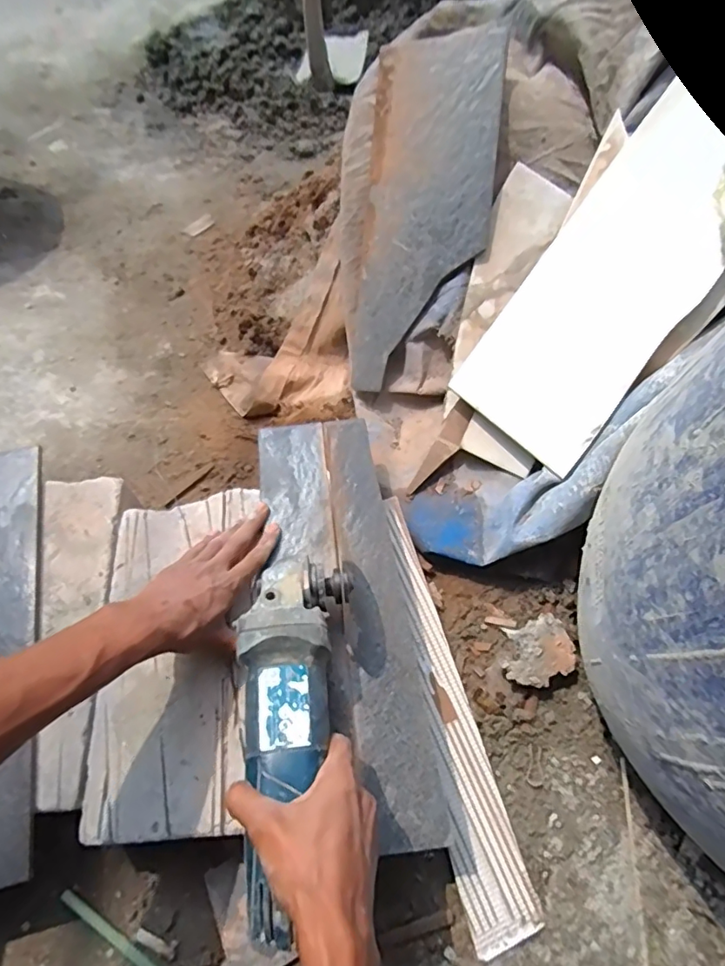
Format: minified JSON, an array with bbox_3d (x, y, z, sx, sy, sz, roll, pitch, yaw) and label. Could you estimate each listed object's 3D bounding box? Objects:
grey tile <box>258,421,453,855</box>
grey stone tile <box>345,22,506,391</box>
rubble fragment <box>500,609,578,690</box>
[{"bbox_3d":[-0.015,0.108,0.495,0.113,0.012,0.392,-11,63,-5],"label":"grey tile"},{"bbox_3d":[0.065,-0.311,0.633,0.157,0.024,0.396,18,101,9],"label":"grey stone tile"},{"bbox_3d":[0.170,0.166,0.520,0.075,0.031,0.056,-24,65,-12],"label":"rubble fragment"}]

